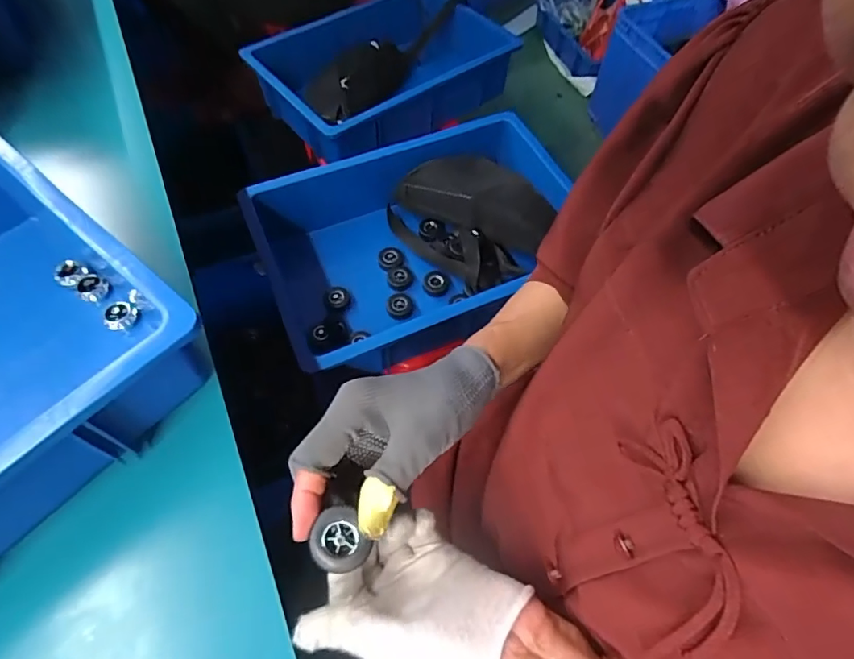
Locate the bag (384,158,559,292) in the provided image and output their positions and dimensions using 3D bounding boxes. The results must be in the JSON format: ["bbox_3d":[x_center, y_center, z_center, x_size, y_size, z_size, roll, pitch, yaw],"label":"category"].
[{"bbox_3d":[0.059,-0.169,0.754,0.203,0.106,0.205,-15,60,-10],"label":"bag"}]

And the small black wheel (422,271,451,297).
[{"bbox_3d":[0.013,-0.068,0.750,0.039,0.019,0.043,-4,59,-4],"label":"small black wheel"}]

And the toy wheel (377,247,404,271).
[{"bbox_3d":[-0.056,-0.110,0.775,0.040,0.018,0.033,-23,95,-5],"label":"toy wheel"}]

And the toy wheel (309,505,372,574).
[{"bbox_3d":[-0.054,0.124,0.297,0.032,0.009,0.032,-25,63,-16],"label":"toy wheel"}]

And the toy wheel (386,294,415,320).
[{"bbox_3d":[-0.040,-0.034,0.730,0.036,0.018,0.038,1,59,-1],"label":"toy wheel"}]

